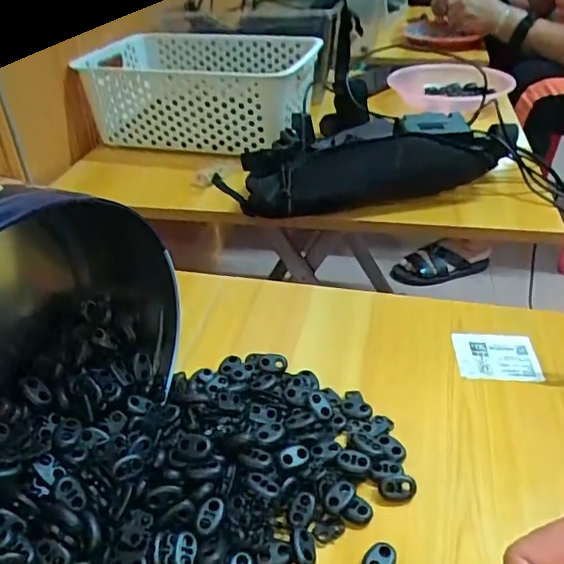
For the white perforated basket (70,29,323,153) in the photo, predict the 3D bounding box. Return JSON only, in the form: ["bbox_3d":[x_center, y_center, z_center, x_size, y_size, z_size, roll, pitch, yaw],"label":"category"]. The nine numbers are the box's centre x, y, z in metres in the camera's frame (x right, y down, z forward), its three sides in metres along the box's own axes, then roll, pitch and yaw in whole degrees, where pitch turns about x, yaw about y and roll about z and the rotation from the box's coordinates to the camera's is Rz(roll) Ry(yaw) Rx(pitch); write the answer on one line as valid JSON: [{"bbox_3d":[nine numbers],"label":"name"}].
[{"bbox_3d":[-0.116,-0.290,0.832,0.318,0.123,0.246,5,34,8],"label":"white perforated basket"}]

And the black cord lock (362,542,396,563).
[{"bbox_3d":[0.051,0.148,0.294,0.015,0.005,0.022,20,39,28],"label":"black cord lock"}]

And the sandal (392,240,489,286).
[{"bbox_3d":[0.397,-0.043,1.381,0.235,0.099,0.075,-6,36,4],"label":"sandal"}]

